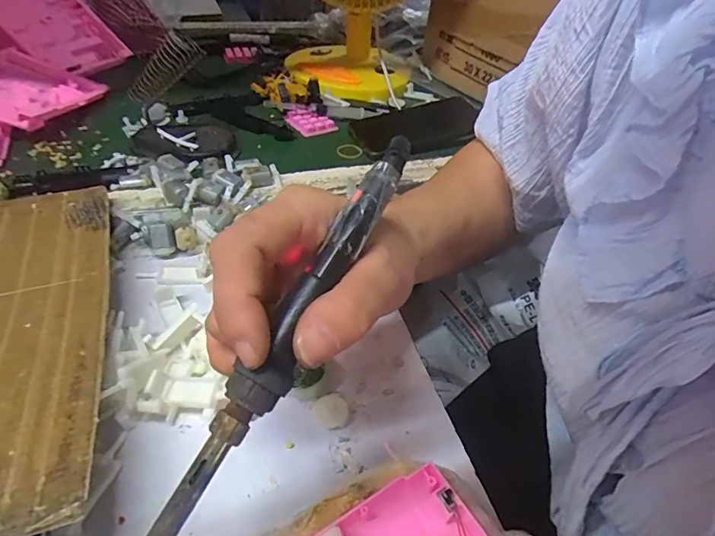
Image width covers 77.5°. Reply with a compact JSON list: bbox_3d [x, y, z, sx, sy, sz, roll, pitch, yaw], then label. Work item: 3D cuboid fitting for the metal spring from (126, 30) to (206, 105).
[{"bbox_3d":[-0.203,-0.203,0.462,0.095,0.035,0.031,-33,39,21],"label":"metal spring"}]

